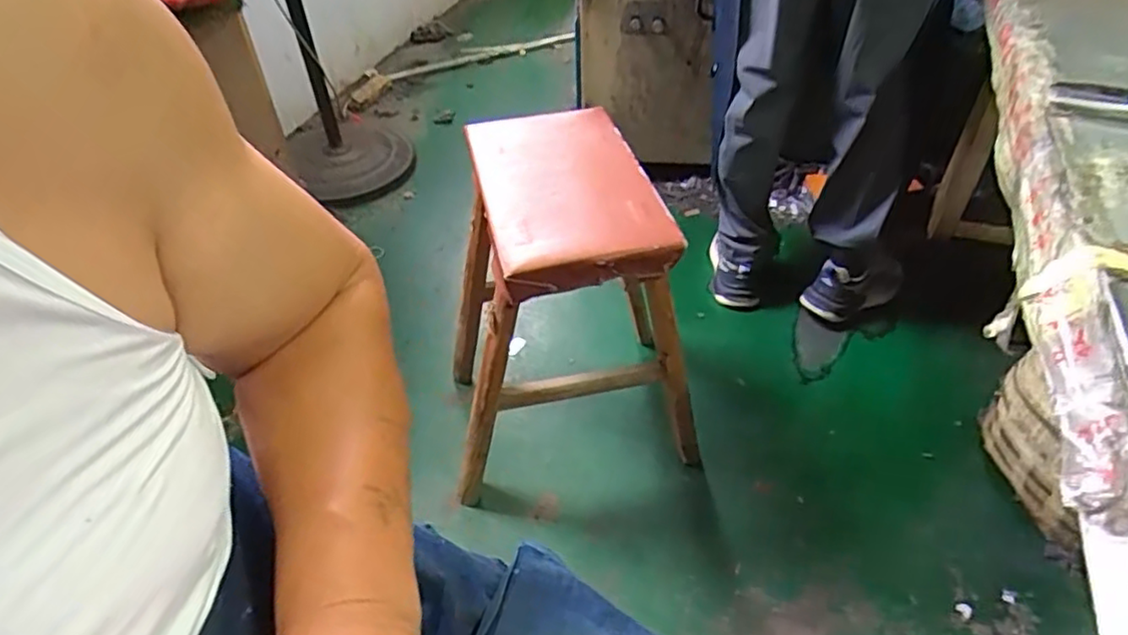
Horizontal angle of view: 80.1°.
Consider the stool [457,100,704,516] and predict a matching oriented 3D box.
[{"bbox_3d":[0.004,-0.016,1.051,0.358,0.469,0.355,-8,45,-9],"label":"stool"}]

